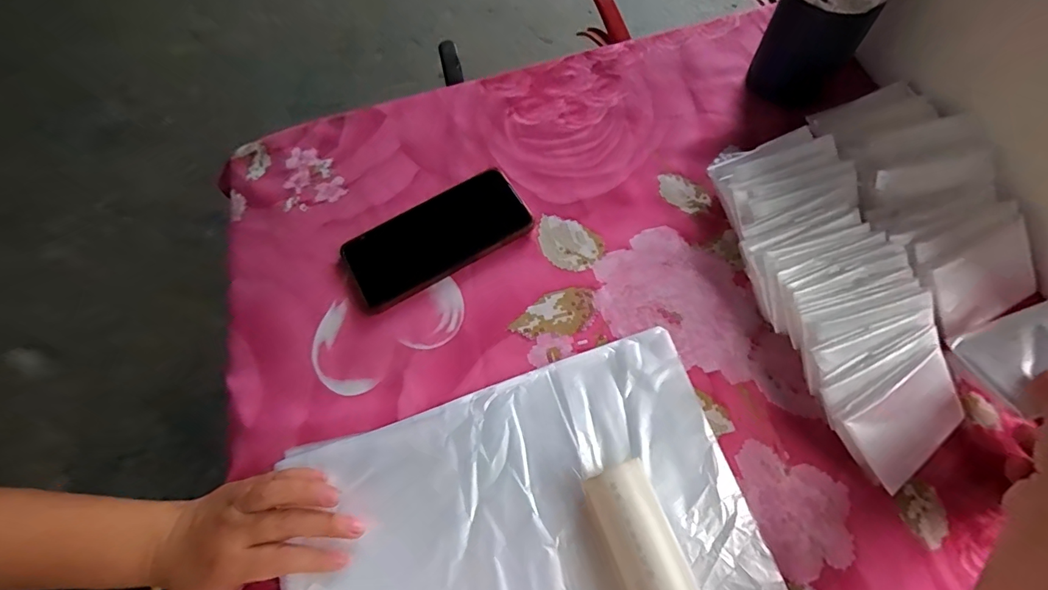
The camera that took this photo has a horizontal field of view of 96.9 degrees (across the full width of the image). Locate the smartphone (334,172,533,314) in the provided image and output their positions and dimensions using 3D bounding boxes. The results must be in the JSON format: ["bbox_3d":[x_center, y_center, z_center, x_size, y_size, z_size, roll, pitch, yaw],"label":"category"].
[{"bbox_3d":[-0.081,-0.053,0.417,0.168,0.015,0.080,-29,67,-10],"label":"smartphone"}]

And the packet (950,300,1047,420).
[{"bbox_3d":[0.336,0.038,0.300,0.075,0.007,0.061,-27,44,9],"label":"packet"}]

